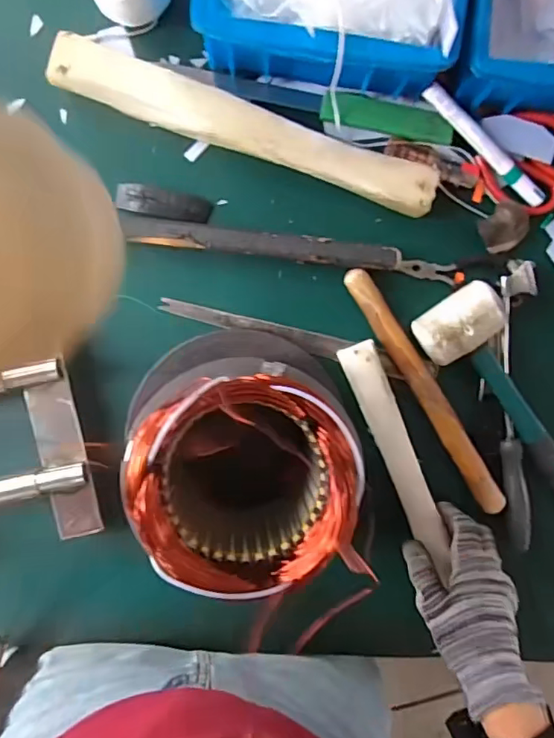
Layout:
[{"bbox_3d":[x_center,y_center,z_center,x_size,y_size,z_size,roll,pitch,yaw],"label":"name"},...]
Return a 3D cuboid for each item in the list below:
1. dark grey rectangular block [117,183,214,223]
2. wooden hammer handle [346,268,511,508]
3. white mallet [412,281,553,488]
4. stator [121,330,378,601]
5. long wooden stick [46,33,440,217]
[{"bbox_3d":[-0.100,-0.146,0.476,0.082,0.009,0.026,11,92,-4],"label":"dark grey rectangular block"},{"bbox_3d":[0.134,0.020,0.484,0.022,0.022,0.246,-31,94,-1],"label":"wooden hammer handle"},{"bbox_3d":[0.225,0.064,0.484,0.075,0.045,0.295,-32,94,-1],"label":"white mallet"},{"bbox_3d":[-0.017,0.052,0.403,0.153,0.175,0.156,-3,93,-3],"label":"stator"},{"bbox_3d":[-0.024,-0.207,0.464,0.333,0.026,0.041,19,92,-4],"label":"long wooden stick"}]

